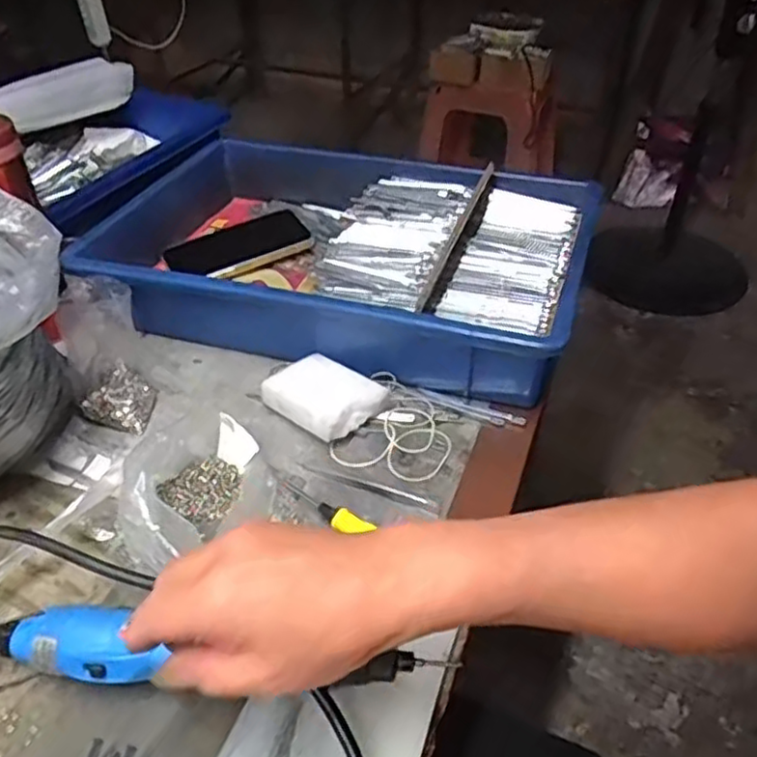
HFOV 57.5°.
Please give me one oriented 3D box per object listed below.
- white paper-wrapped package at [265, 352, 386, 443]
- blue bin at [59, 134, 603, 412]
[{"bbox_3d":[-0.043,0.012,0.536,0.083,0.022,0.060,31,49,32],"label":"white paper-wrapped package"},{"bbox_3d":[-0.037,-0.121,0.660,0.434,0.080,0.282,12,41,13],"label":"blue bin"}]

